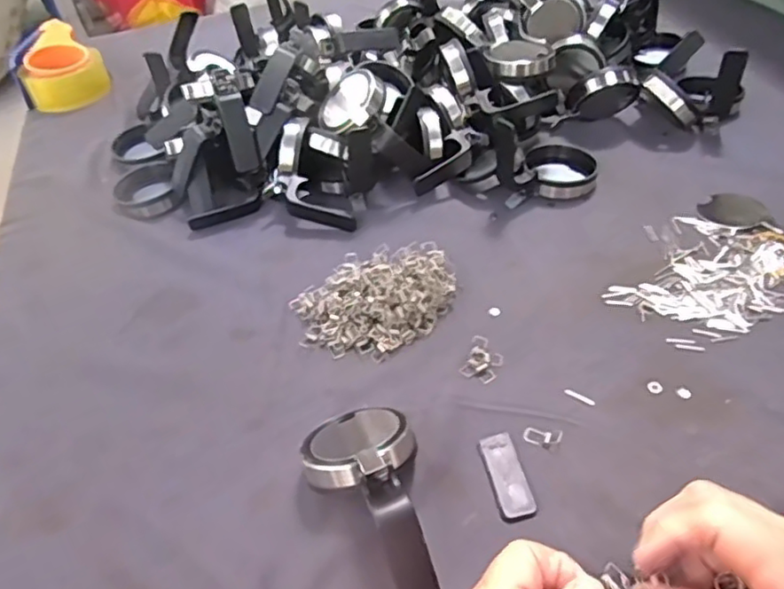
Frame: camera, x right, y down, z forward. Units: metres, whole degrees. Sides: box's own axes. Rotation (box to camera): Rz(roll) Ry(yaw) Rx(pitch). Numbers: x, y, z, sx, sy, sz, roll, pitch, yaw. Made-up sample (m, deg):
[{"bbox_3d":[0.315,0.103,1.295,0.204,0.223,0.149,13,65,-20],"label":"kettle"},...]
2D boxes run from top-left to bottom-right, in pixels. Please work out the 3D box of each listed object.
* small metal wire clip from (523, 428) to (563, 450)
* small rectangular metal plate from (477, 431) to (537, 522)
[{"bbox_3d":[0.100,0.096,0.418,0.025,0.005,0.014,11,46,16],"label":"small metal wire clip"},{"bbox_3d":[0.072,0.114,0.397,0.022,0.004,0.058,-11,44,-6],"label":"small rectangular metal plate"}]

